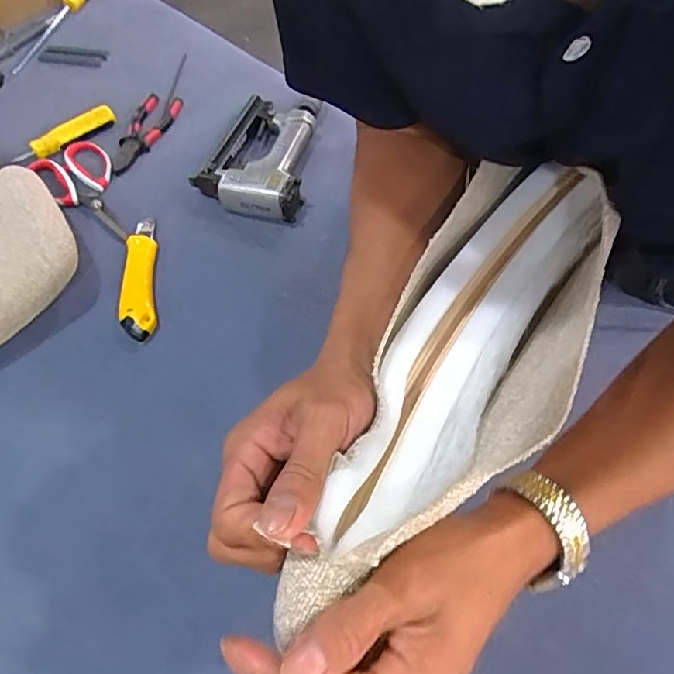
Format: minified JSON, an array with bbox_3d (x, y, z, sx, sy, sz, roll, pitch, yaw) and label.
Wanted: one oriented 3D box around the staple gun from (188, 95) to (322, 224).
[{"bbox_3d":[-0.092,-0.237,0.687,0.129,0.043,0.207,10,58,8],"label":"staple gun"}]

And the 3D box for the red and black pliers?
[{"bbox_3d":[-0.259,-0.272,0.724,0.051,0.013,0.156,14,59,10],"label":"red and black pliers"}]

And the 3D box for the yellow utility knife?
[{"bbox_3d":[-0.217,-0.069,0.598,0.036,0.017,0.163,-9,58,-4],"label":"yellow utility knife"}]

